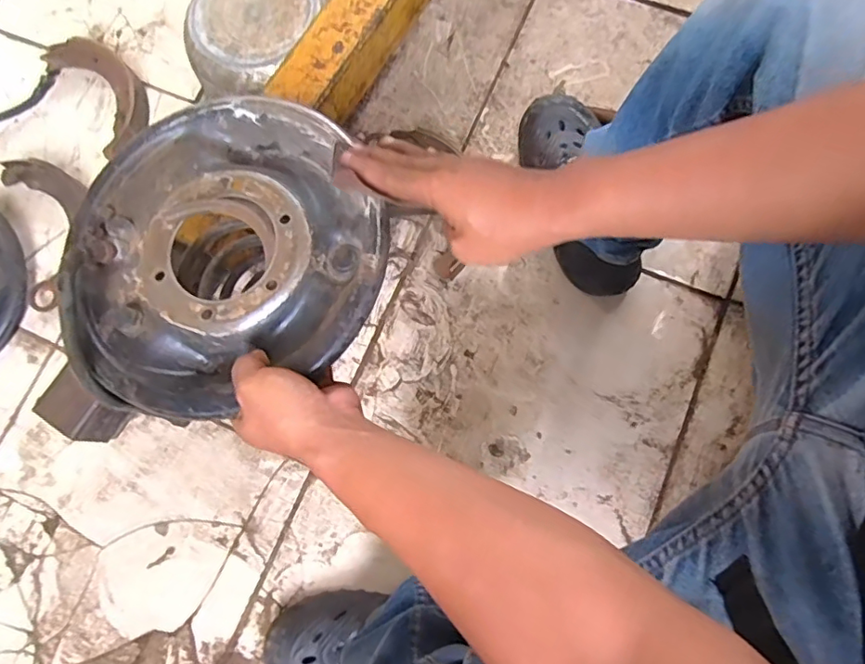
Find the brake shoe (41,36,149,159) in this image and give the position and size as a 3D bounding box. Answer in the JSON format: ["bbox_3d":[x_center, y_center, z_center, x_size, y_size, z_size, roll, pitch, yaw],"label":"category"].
[{"bbox_3d":[-0.490,-0.360,0.832,0.103,0.034,0.214,-33,80,-5],"label":"brake shoe"}]

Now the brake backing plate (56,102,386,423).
[{"bbox_3d":[-0.167,-0.071,0.450,0.244,0.043,0.250,0,78,1],"label":"brake backing plate"}]

